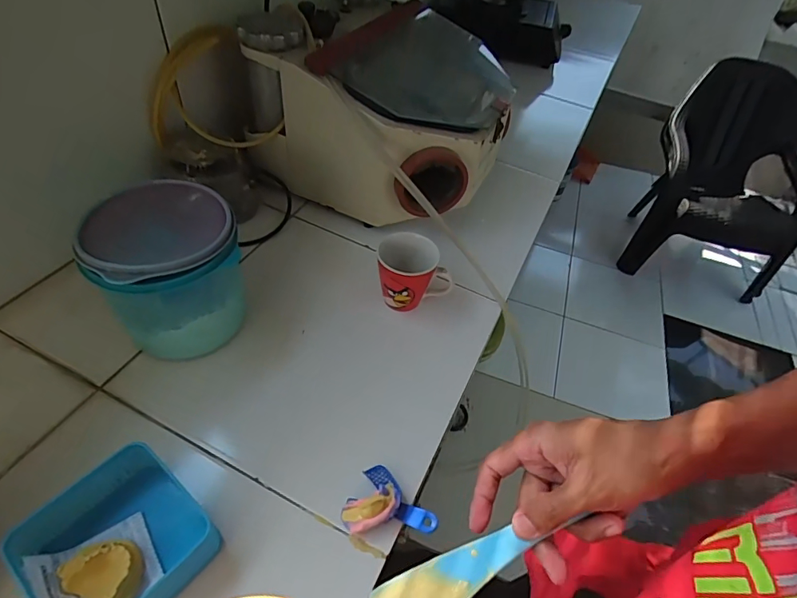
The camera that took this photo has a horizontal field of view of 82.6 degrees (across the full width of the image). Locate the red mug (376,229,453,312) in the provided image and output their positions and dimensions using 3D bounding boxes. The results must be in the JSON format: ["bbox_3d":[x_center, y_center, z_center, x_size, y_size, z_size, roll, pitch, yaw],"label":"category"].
[{"bbox_3d":[0.023,-0.033,0.662,0.109,0.099,0.076,11,48,4],"label":"red mug"}]

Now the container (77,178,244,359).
[{"bbox_3d":[-0.278,-0.028,0.575,0.157,0.169,0.163,-10,50,-14],"label":"container"}]

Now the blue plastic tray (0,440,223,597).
[{"bbox_3d":[-0.259,0.228,0.425,0.137,0.054,0.133,33,53,22],"label":"blue plastic tray"}]

